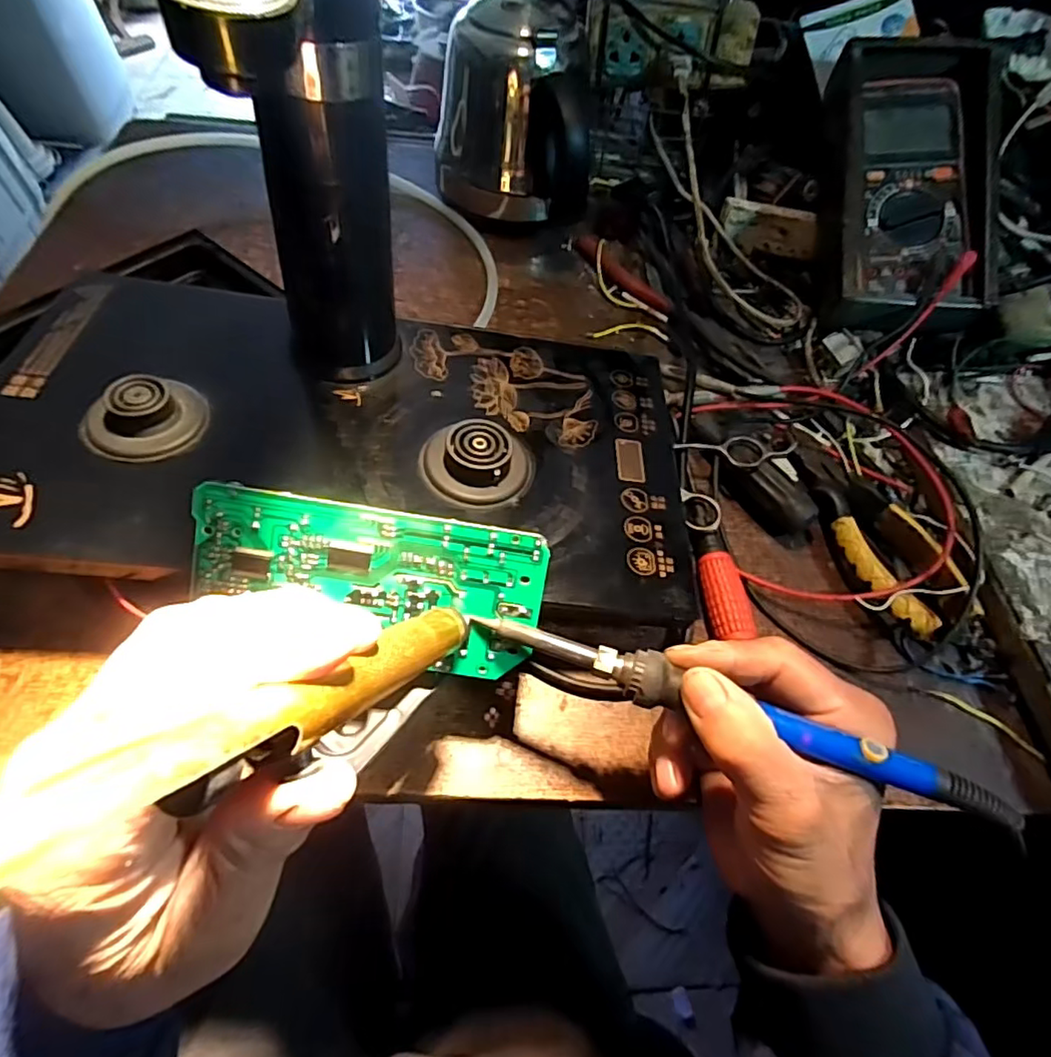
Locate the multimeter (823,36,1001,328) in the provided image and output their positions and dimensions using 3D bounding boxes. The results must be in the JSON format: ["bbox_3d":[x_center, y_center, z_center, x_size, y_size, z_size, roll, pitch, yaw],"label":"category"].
[{"bbox_3d":[0.280,-0.255,0.436,0.122,0.042,0.220,-2,83,6],"label":"multimeter"}]

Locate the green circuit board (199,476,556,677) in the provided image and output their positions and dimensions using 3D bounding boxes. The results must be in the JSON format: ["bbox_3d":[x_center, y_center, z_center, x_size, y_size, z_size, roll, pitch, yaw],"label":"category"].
[{"bbox_3d":[-0.068,0.024,0.258,0.147,0.004,0.067,10,96,-5],"label":"green circuit board"}]

